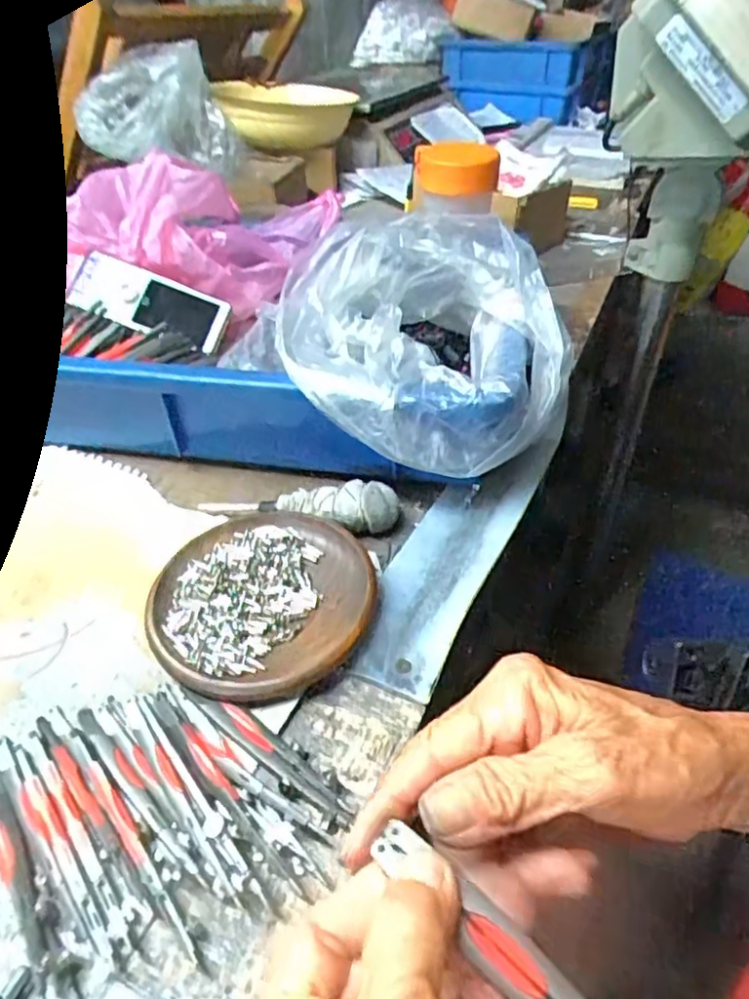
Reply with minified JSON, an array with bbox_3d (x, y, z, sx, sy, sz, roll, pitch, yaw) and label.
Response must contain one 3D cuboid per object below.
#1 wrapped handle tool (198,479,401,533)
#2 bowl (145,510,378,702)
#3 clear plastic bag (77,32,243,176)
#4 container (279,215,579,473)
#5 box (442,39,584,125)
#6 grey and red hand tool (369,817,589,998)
[{"bbox_3d":[-0.046,0.003,0.389,0.120,0.028,0.024,4,40,7],"label":"wrapped handle tool"},{"bbox_3d":[-0.058,0.053,0.337,0.108,0.021,0.112,-1,40,1],"label":"bowl"},{"bbox_3d":[-0.240,-0.426,0.713,0.166,0.101,0.114,-9,41,-9],"label":"clear plastic bag"},{"bbox_3d":[0.027,-0.105,0.410,0.168,0.101,0.167,-5,40,-5],"label":"container"},{"bbox_3d":[0.263,-0.820,1.278,0.268,0.127,0.074,8,41,11],"label":"box"},{"bbox_3d":[0.042,0.131,0.176,0.101,0.005,0.016,36,52,25],"label":"grey and red hand tool"}]

